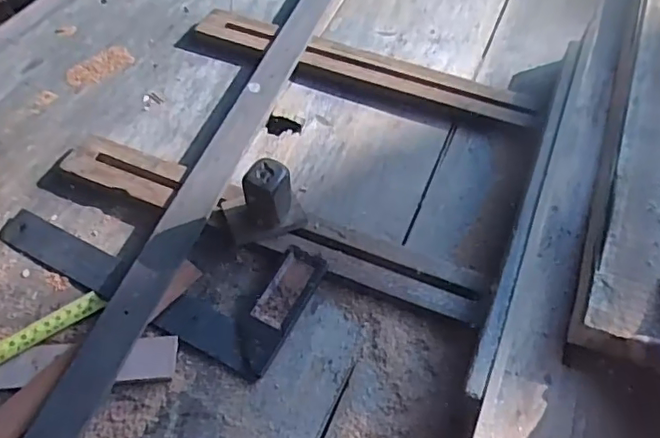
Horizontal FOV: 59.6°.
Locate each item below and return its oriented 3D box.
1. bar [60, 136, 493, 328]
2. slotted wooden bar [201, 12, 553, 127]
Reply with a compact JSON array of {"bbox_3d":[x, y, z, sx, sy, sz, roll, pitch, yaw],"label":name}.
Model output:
[{"bbox_3d":[-0.067,0.003,0.568,0.442,0.022,0.059,20,53,13],"label":"bar"},{"bbox_3d":[0.036,-0.192,0.732,0.454,0.021,0.068,20,52,13],"label":"slotted wooden bar"}]

